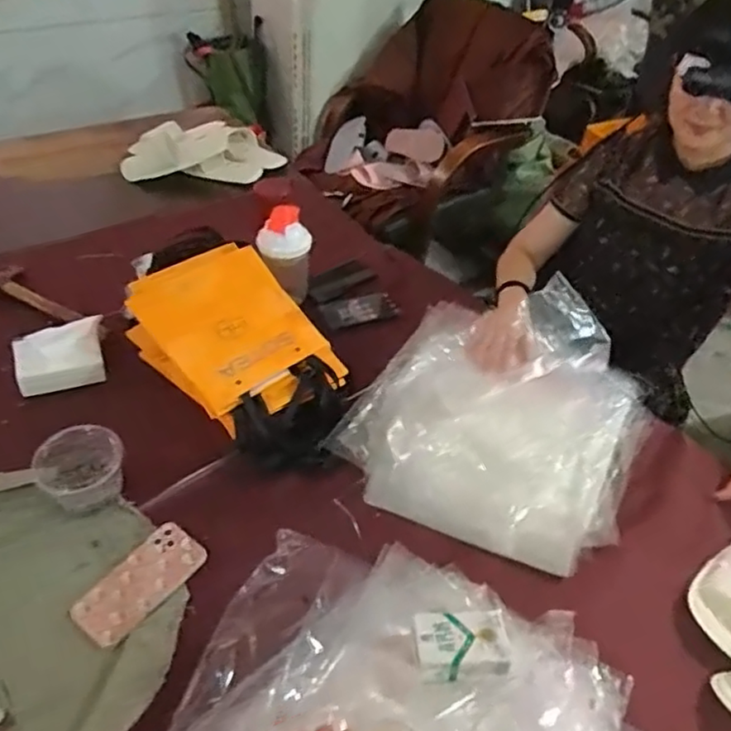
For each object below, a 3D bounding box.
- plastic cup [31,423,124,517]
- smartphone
[{"bbox_3d":[-0.398,0.146,0.874,0.117,0.077,0.094,-18,49,-23],"label":"plastic cup"},{"bbox_3d":[-0.292,0.281,0.810,0.083,0.014,0.164,31,49,24],"label":"smartphone"}]

